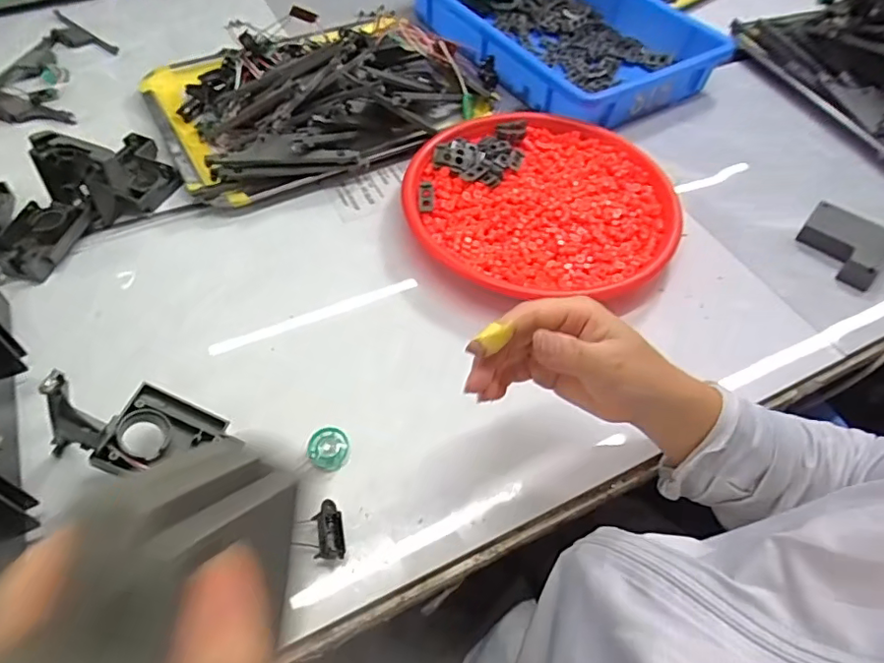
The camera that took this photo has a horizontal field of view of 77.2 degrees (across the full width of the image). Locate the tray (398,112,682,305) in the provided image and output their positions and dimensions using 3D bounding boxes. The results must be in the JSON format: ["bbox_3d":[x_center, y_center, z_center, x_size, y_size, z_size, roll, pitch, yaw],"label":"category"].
[{"bbox_3d":[0.095,-0.121,0.538,0.255,0.037,0.244,2,55,-3],"label":"tray"}]

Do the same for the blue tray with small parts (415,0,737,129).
[{"bbox_3d":[0.148,-0.396,0.717,0.263,0.059,0.366,-30,62,-22],"label":"blue tray with small parts"}]

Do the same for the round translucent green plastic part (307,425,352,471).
[{"bbox_3d":[-0.080,0.083,0.393,0.028,0.014,0.031,11,55,4],"label":"round translucent green plastic part"}]

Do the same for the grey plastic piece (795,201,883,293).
[{"bbox_3d":[0.384,-0.085,0.530,0.073,0.022,0.075,36,60,19],"label":"grey plastic piece"}]

